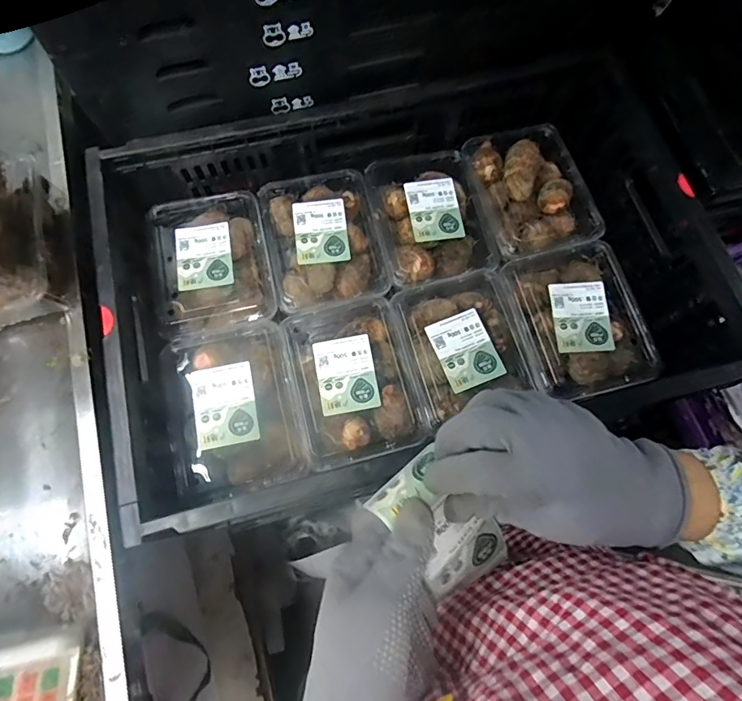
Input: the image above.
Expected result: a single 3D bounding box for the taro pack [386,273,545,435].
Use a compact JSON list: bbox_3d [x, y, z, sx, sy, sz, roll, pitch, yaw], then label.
[{"bbox_3d":[0.103,-0.006,0.521,0.129,0.057,0.160,-15,74,-6],"label":"taro pack"}]

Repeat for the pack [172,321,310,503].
[{"bbox_3d":[-0.138,0.059,0.476,0.122,0.045,0.171,-14,74,-6],"label":"pack"}]

